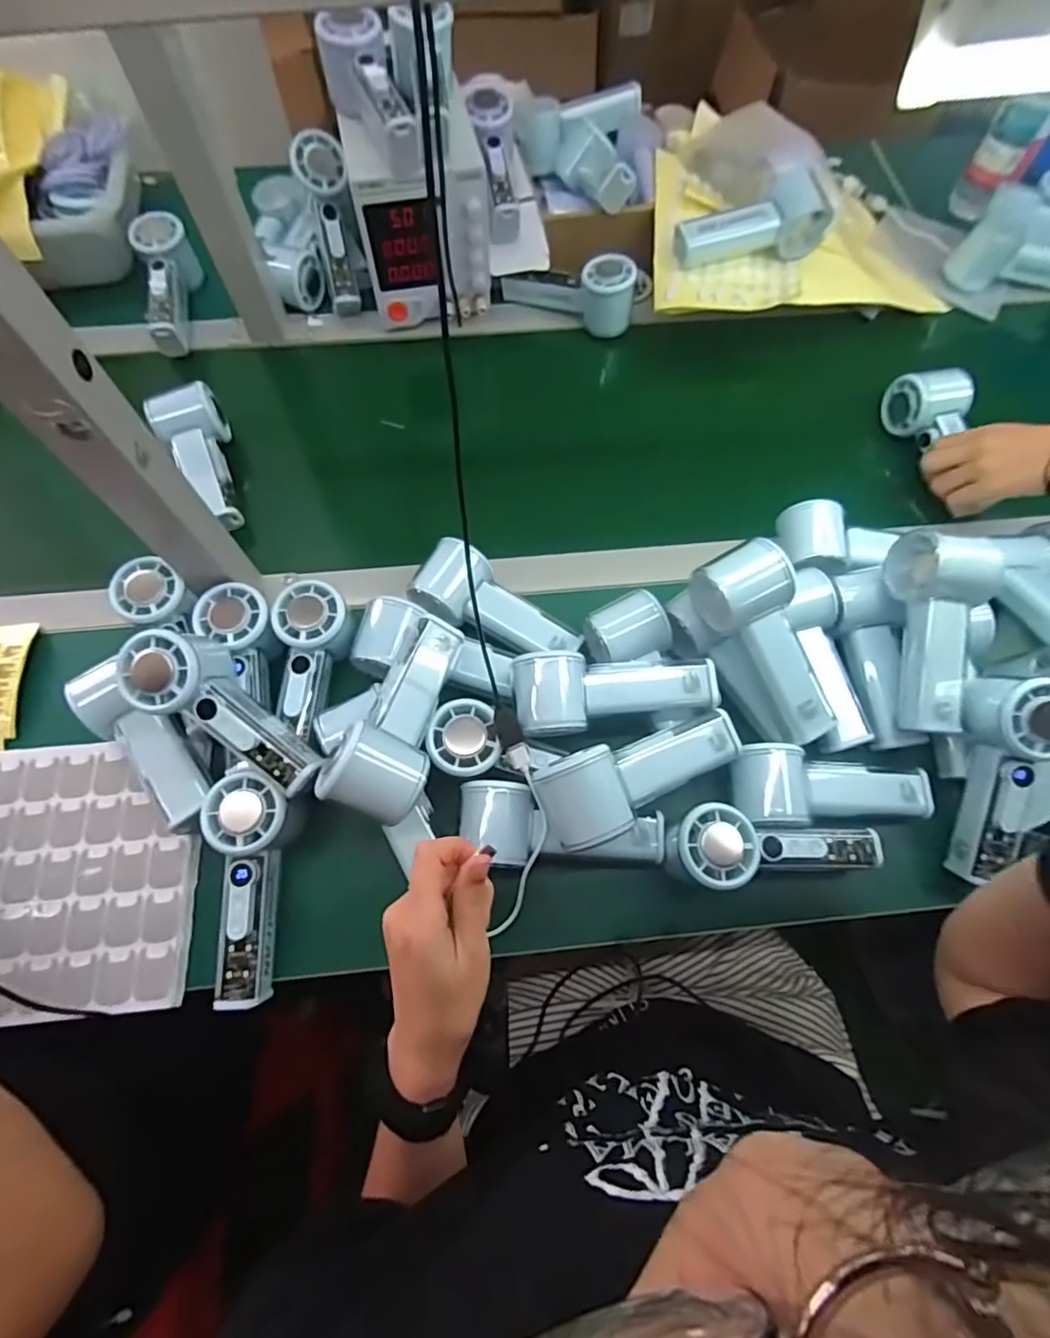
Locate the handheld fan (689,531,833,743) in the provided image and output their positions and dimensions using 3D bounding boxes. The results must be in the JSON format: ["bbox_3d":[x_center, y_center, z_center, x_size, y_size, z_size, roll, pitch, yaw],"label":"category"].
[{"bbox_3d":[0.182,-0.019,0.441,0.058,0.062,0.151,-28,96,-11],"label":"handheld fan"}]

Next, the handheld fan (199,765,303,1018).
[{"bbox_3d":[-0.190,0.150,0.414,0.059,0.041,0.153,-2,83,-1],"label":"handheld fan"}]

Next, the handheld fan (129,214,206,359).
[{"bbox_3d":[-0.394,-0.420,0.649,0.054,0.056,0.161,-7,80,-3],"label":"handheld fan"}]

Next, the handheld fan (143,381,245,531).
[{"bbox_3d":[-0.301,-0.204,0.559,0.062,0.049,0.138,-31,71,-12],"label":"handheld fan"}]

